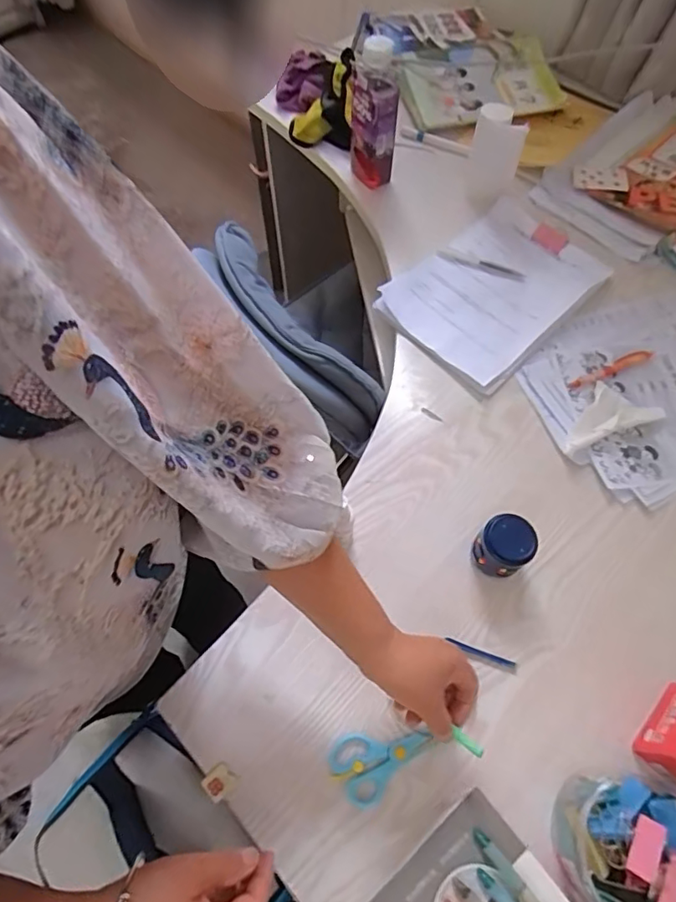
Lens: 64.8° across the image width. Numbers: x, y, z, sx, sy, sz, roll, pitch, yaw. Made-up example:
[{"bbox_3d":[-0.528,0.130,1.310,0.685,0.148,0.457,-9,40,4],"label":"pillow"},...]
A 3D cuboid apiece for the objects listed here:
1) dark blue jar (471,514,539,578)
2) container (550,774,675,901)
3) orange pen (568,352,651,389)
[{"bbox_3d":[0.180,0.105,0.583,0.053,0.068,0.054,0,64,0],"label":"dark blue jar"},{"bbox_3d":[0.262,0.352,0.467,0.122,0.074,0.112,0,64,0],"label":"container"},{"bbox_3d":[0.369,-0.111,0.720,0.126,0.012,0.016,-22,66,-10],"label":"orange pen"}]

